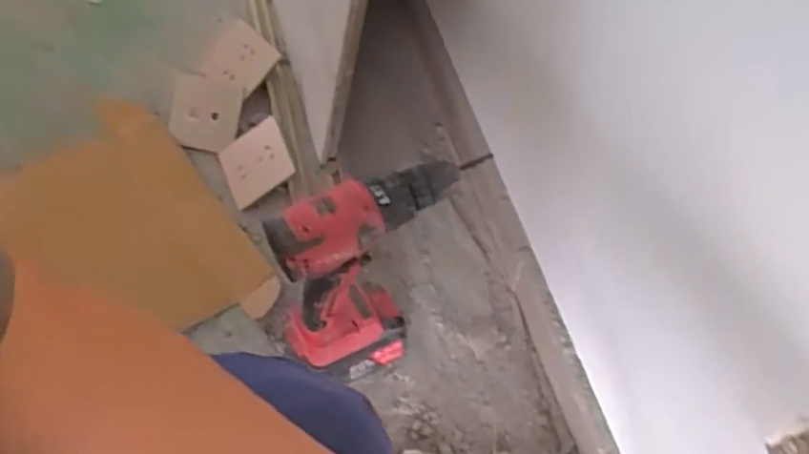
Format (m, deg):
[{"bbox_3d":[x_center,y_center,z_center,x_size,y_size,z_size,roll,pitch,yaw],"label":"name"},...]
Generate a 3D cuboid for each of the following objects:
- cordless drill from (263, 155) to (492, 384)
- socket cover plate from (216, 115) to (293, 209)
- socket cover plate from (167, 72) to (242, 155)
[{"bbox_3d":[-0.024,0.054,0.665,0.182,0.245,0.081,-19,63,-10],"label":"cordless drill"},{"bbox_3d":[-0.176,-0.076,0.843,0.082,0.009,0.078,-31,78,6],"label":"socket cover plate"},{"bbox_3d":[-0.252,-0.142,0.895,0.086,0.017,0.093,9,82,4],"label":"socket cover plate"}]

